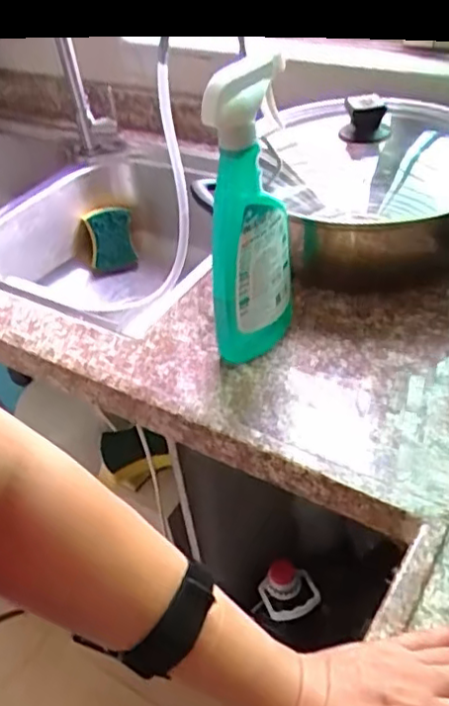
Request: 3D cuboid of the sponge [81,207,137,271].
[{"bbox_3d":[-0.183,-0.181,1.034,0.074,0.104,0.047,-4,26,8],"label":"sponge"}]

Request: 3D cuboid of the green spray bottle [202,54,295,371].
[{"bbox_3d":[0.022,-0.116,0.570,0.048,0.273,0.082,13,45,20],"label":"green spray bottle"}]

